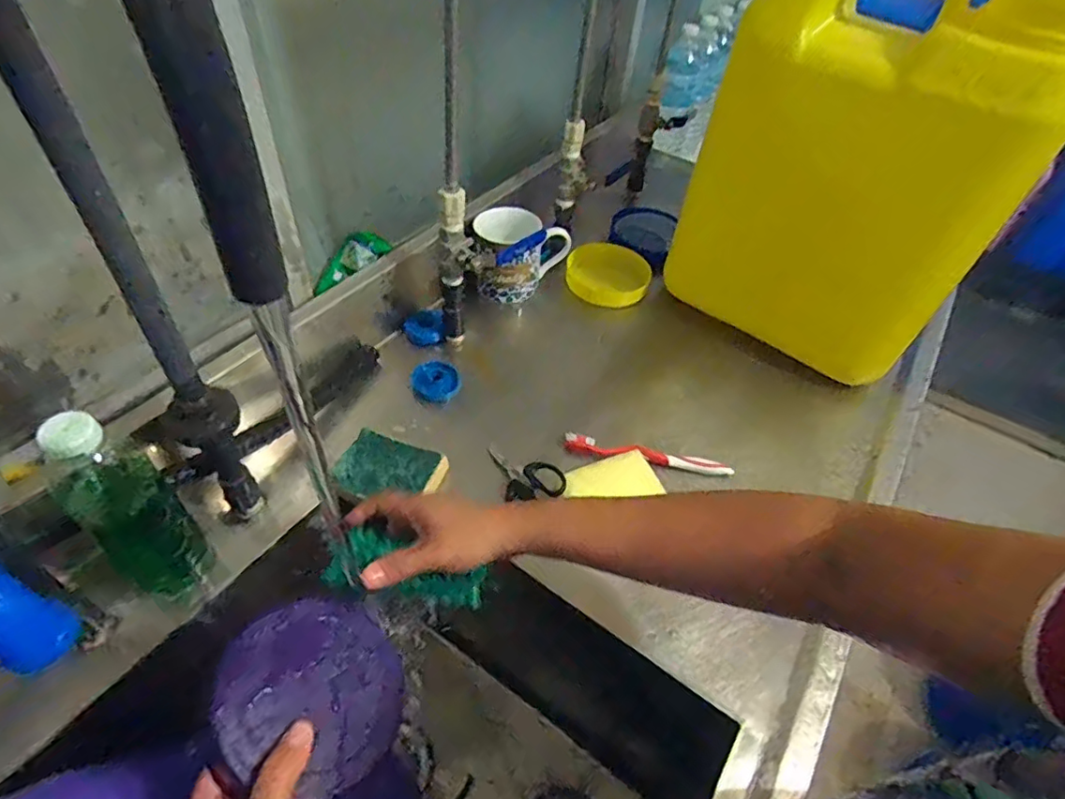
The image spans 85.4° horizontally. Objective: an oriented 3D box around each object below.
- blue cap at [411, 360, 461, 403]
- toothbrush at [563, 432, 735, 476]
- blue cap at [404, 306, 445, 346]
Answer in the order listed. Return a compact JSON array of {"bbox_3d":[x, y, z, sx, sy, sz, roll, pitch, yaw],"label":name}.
[{"bbox_3d":[-0.114,-0.022,0.682,0.052,0.021,0.053,3,47,-3],"label":"blue cap"},{"bbox_3d":[0.126,0.062,0.637,0.182,0.021,0.022,6,47,0],"label":"toothbrush"},{"bbox_3d":[-0.139,-0.095,0.739,0.050,0.021,0.055,3,47,-3],"label":"blue cap"}]

